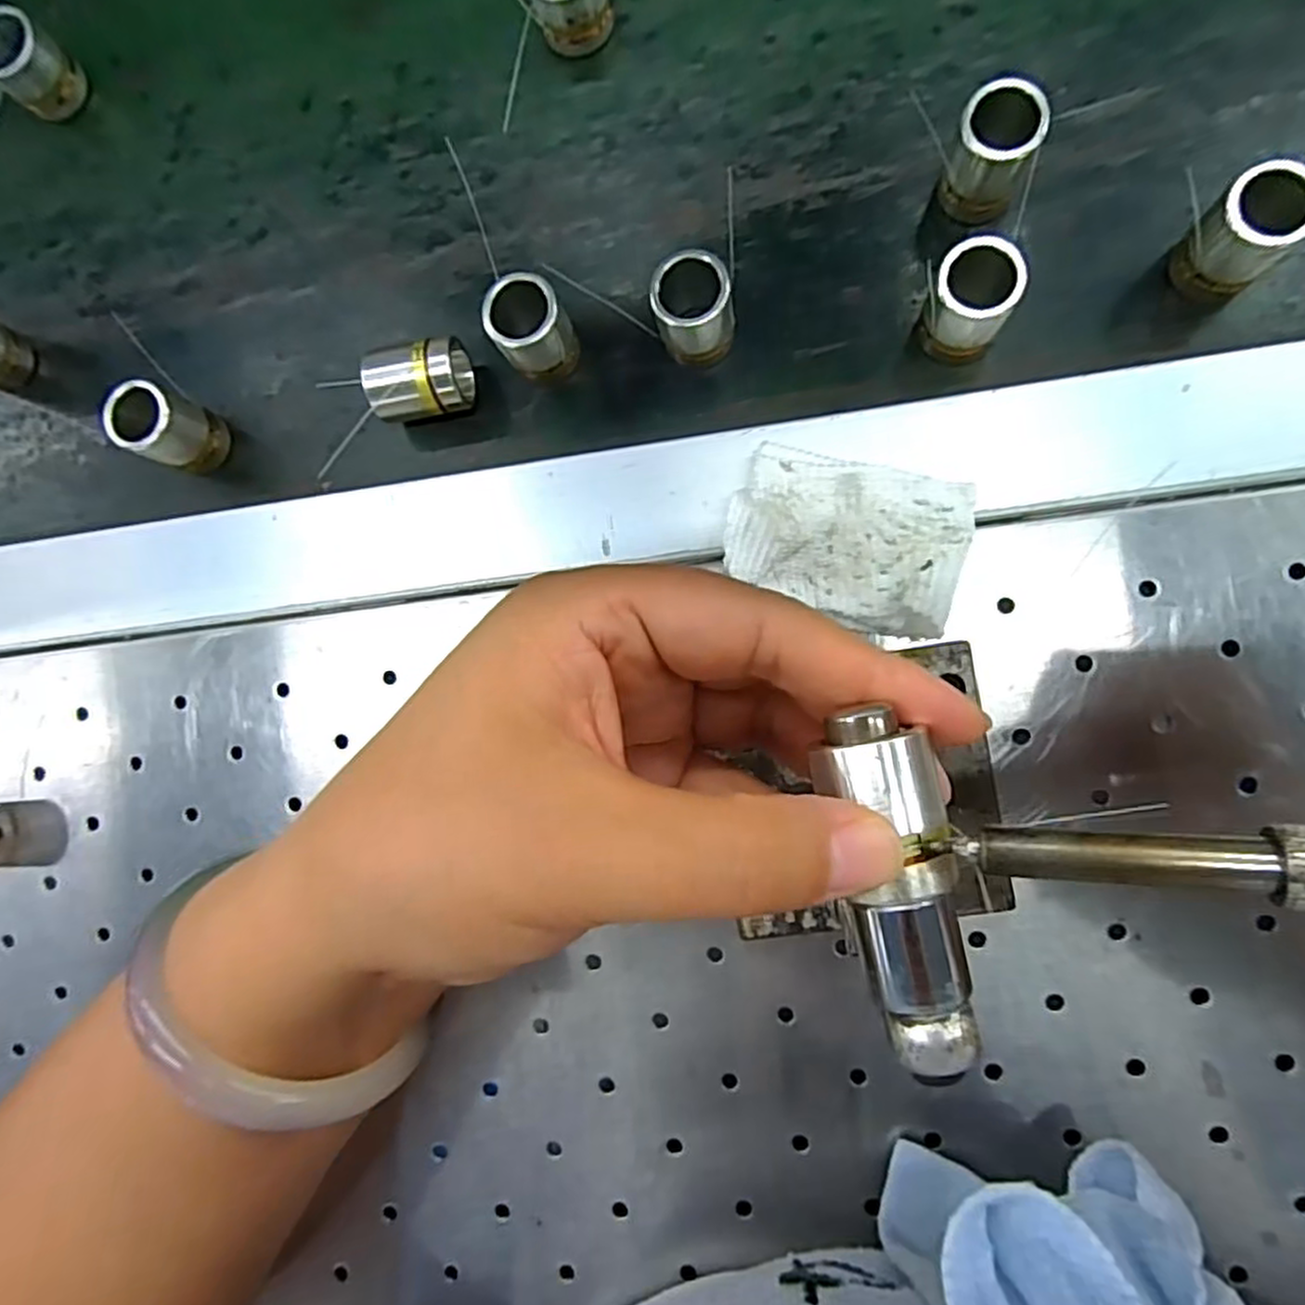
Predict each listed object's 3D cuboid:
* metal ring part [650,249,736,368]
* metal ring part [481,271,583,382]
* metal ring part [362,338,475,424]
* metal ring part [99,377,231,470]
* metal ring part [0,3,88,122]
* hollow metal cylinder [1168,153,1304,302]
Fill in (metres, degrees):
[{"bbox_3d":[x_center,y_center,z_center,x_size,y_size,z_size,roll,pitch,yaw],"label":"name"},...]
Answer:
[{"bbox_3d":[0.013,-0.104,0.228,0.023,0.033,0.021,-8,87,8],"label":"metal ring part"},{"bbox_3d":[-0.037,-0.101,0.238,0.022,0.033,0.024,0,88,8],"label":"metal ring part"},{"bbox_3d":[-0.075,-0.087,0.246,0.031,0.024,0.022,-16,86,7],"label":"metal ring part"},{"bbox_3d":[-0.164,-0.076,0.255,0.020,0.034,0.022,23,91,8],"label":"metal ring part"},{"bbox_3d":[-0.227,-0.213,0.271,0.019,0.026,0.025,38,93,7],"label":"metal ring part"},{"bbox_3d":[0.161,-0.114,0.204,0.022,0.034,0.022,0,88,8],"label":"hollow metal cylinder"}]

